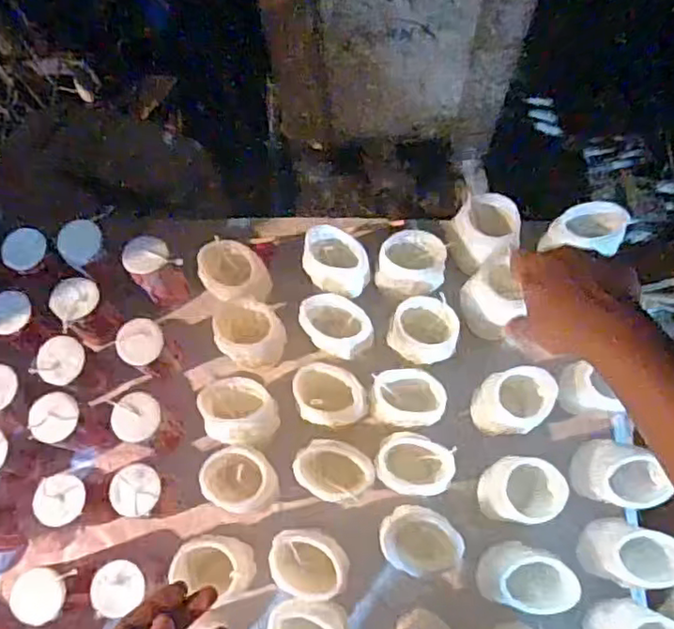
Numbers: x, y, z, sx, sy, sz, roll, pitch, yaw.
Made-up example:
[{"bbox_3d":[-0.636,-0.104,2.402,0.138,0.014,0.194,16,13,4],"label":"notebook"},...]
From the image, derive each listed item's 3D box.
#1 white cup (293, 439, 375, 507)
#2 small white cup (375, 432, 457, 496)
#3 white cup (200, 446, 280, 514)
[{"bbox_3d":[-0.002,0.172,0.676,0.079,0.102,0.056,21,75,7],"label":"white cup"},{"bbox_3d":[0.085,0.168,0.681,0.083,0.095,0.066,11,74,4],"label":"small white cup"},{"bbox_3d":[-0.096,0.180,0.670,0.081,0.093,0.064,27,76,8],"label":"white cup"}]

